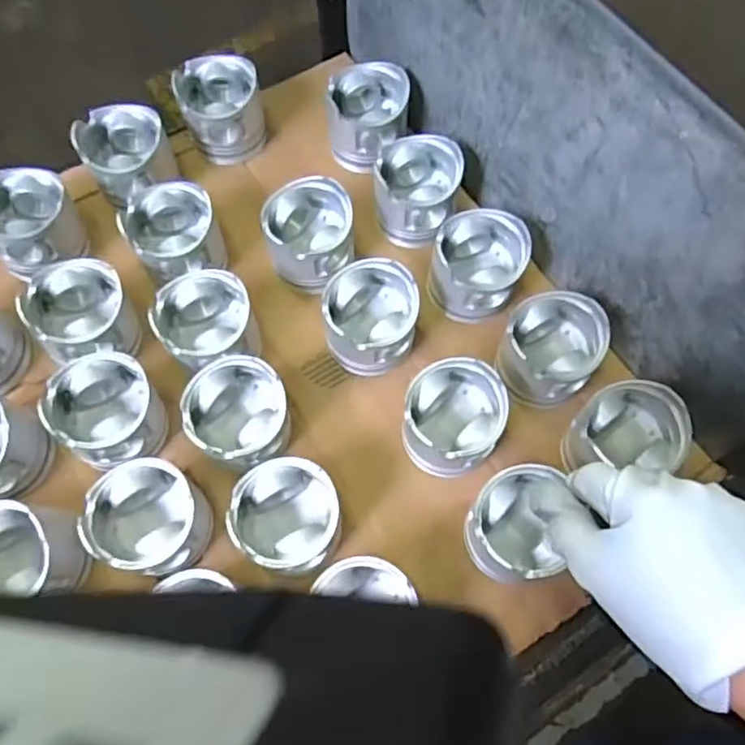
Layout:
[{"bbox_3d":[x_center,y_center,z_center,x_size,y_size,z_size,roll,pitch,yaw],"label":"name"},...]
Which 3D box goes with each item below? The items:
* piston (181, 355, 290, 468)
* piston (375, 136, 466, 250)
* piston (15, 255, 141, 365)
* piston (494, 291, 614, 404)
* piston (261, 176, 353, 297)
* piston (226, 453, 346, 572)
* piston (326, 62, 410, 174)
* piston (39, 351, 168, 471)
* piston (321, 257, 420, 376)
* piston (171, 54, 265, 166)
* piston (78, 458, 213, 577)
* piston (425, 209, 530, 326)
[{"bbox_3d":[-0.126,0.043,0.609,0.089,0.087,0.091,0,68,0],"label":"piston"},{"bbox_3d":[0.049,-0.197,0.710,0.092,0.079,0.101,1,68,0],"label":"piston"},{"bbox_3d":[-0.285,-0.056,0.639,0.090,0.072,0.098,0,68,0],"label":"piston"},{"bbox_3d":[0.172,-0.021,0.627,0.092,0.073,0.099,0,68,0],"label":"piston"},{"bbox_3d":[-0.066,-0.143,0.681,0.093,0.072,0.104,-6,68,-3],"label":"piston"},{"bbox_3d":[-0.075,0.134,0.582,0.094,0.080,0.097,-25,70,-10],"label":"piston"},{"bbox_3d":[-0.005,-0.296,0.754,0.094,0.073,0.102,-2,68,-1],"label":"piston"},{"bbox_3d":[-0.249,0.037,0.611,0.091,0.078,0.100,-31,71,-12],"label":"piston"},{"bbox_3d":[-0.002,-0.050,0.648,0.089,0.088,0.097,0,68,0],"label":"piston"},{"bbox_3d":[-0.178,-0.311,0.764,0.095,0.082,0.090,-9,68,-4],"label":"piston"},{"bbox_3d":[-0.199,0.134,0.580,0.090,0.092,0.094,0,68,0],"label":"piston"},{"bbox_3d":[0.109,-0.109,0.664,0.090,0.075,0.091,0,68,0],"label":"piston"}]

